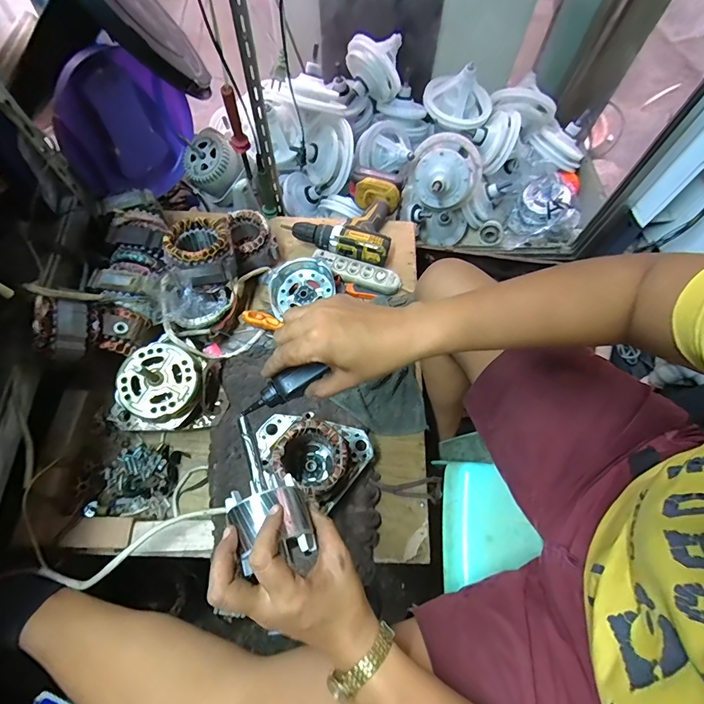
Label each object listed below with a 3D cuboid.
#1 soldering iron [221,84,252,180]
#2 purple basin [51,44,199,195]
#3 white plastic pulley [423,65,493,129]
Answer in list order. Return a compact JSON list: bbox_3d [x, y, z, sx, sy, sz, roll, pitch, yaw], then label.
[{"bbox_3d":[-0.191,-0.365,0.656,0.027,0.173,0.023,-19,67,-10],"label":"soldering iron"},{"bbox_3d":[-0.432,-0.436,0.771,0.091,0.250,0.259,18,66,7],"label":"purple basin"},{"bbox_3d":[0.270,-0.655,0.947,0.171,0.109,0.162,13,66,5],"label":"white plastic pulley"}]

